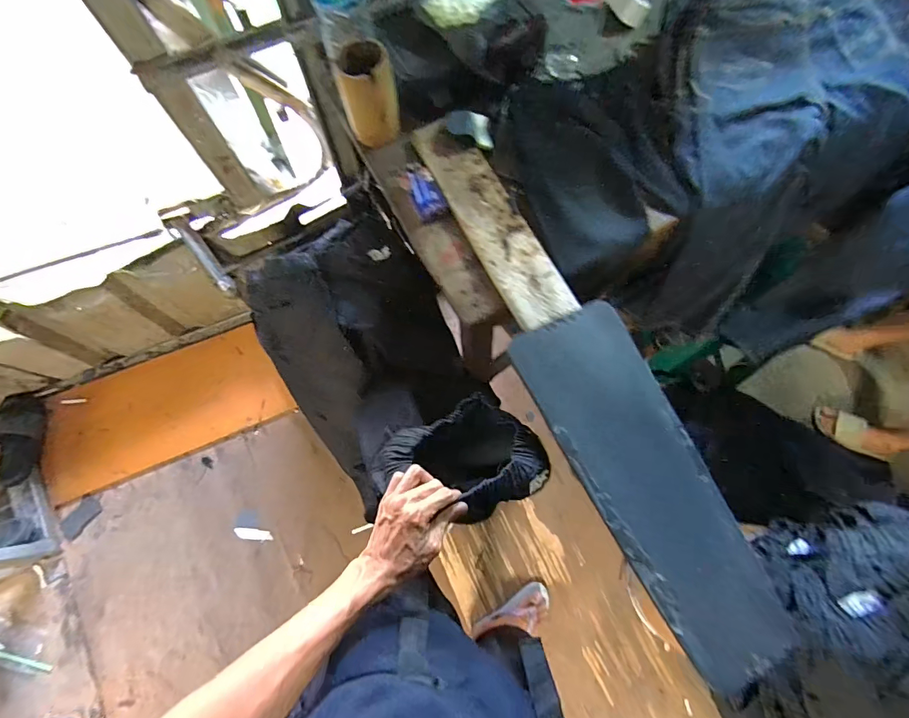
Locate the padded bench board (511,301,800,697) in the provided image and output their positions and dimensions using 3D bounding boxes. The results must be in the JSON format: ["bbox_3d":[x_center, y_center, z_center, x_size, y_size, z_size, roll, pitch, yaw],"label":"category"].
[{"bbox_3d":[0.258,0.157,0.566,0.164,0.037,0.483,-25,75,-7],"label":"padded bench board"}]

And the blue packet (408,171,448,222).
[{"bbox_3d":[-0.052,-0.281,0.711,0.046,0.014,0.086,-29,75,-8],"label":"blue packet"}]

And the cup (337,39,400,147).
[{"bbox_3d":[-0.143,-0.446,0.714,0.087,0.147,0.087,-2,61,3],"label":"cup"}]

